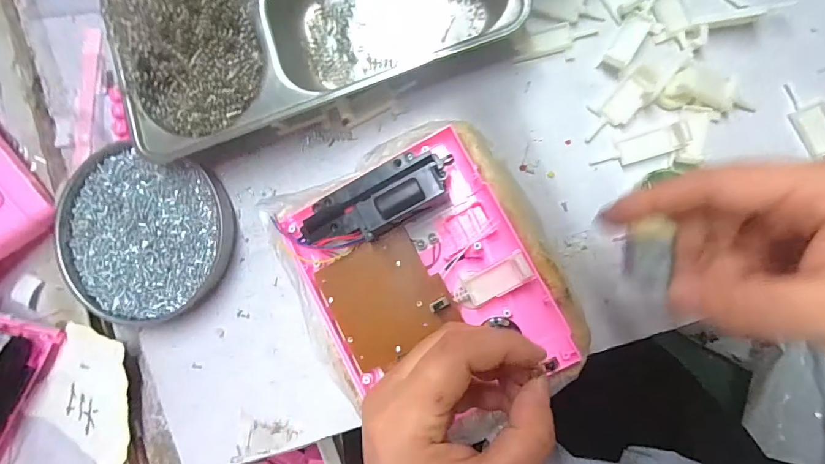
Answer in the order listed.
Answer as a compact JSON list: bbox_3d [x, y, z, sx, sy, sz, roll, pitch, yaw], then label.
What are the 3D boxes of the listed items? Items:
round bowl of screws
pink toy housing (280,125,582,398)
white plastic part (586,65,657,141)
[{"bbox_3d":[-0.206,0.004,0.328,0.128,0.024,0.124,0,88,8],"label":"round bowl of screws"},{"bbox_3d":[0.004,0.031,0.257,0.129,0.041,0.151,-27,83,5],"label":"pink toy housing"},{"bbox_3d":[0.139,-0.086,0.285,0.024,0.011,0.057,45,106,8],"label":"white plastic part"}]

